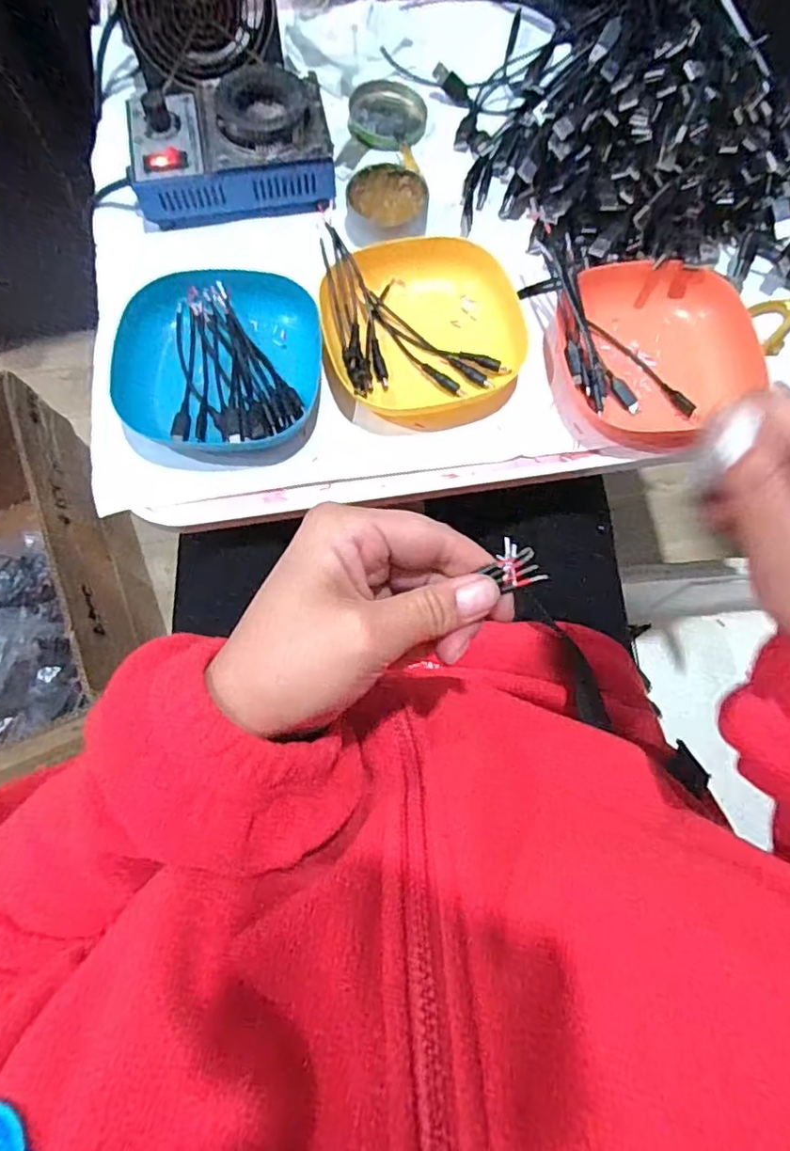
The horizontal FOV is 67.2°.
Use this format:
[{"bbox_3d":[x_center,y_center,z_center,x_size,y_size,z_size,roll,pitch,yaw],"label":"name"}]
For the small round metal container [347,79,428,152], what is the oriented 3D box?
[{"bbox_3d":[-0.008,-0.397,0.511,0.066,0.015,0.076,21,75,5],"label":"small round metal container"}]

